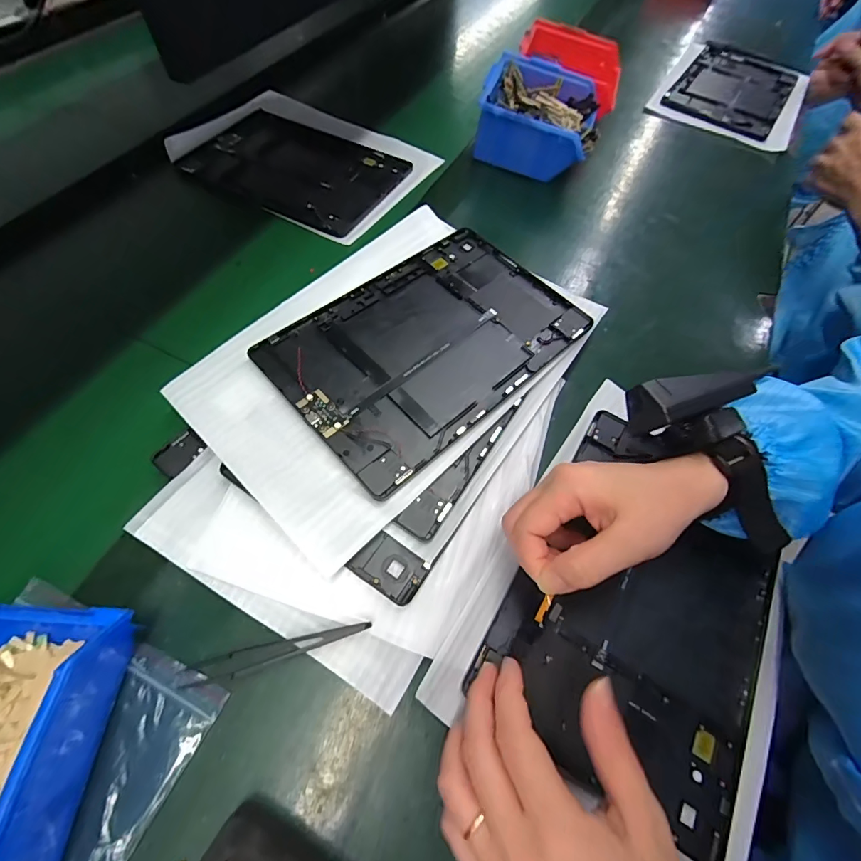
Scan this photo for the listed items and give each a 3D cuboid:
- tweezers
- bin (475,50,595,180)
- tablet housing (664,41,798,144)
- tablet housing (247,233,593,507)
[{"bbox_3d":[-0.092,0.133,0.251,0.112,0.014,0.013,-10,61,-8],"label":"tweezers"},{"bbox_3d":[0.130,-0.378,0.526,0.128,0.093,0.124,18,61,8],"label":"bin"},{"bbox_3d":[0.451,-0.511,0.626,0.152,0.006,0.218,32,73,14],"label":"tablet housing"},{"bbox_3d":[0.000,-0.076,0.348,0.244,0.012,0.164,-39,68,-21],"label":"tablet housing"}]

